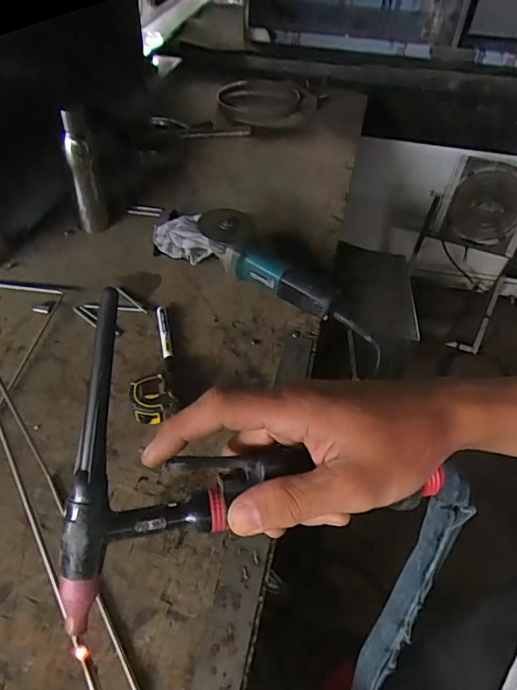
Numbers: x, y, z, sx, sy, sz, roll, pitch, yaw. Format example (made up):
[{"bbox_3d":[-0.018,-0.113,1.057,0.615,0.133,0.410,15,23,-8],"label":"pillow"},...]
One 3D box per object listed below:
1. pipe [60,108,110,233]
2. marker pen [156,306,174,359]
[{"bbox_3d":[-0.323,-0.317,0.897,0.047,0.231,0.037,-11,49,-14],"label":"pipe"},{"bbox_3d":[-0.153,-0.021,0.783,0.018,0.015,0.116,-8,48,-12],"label":"marker pen"}]

